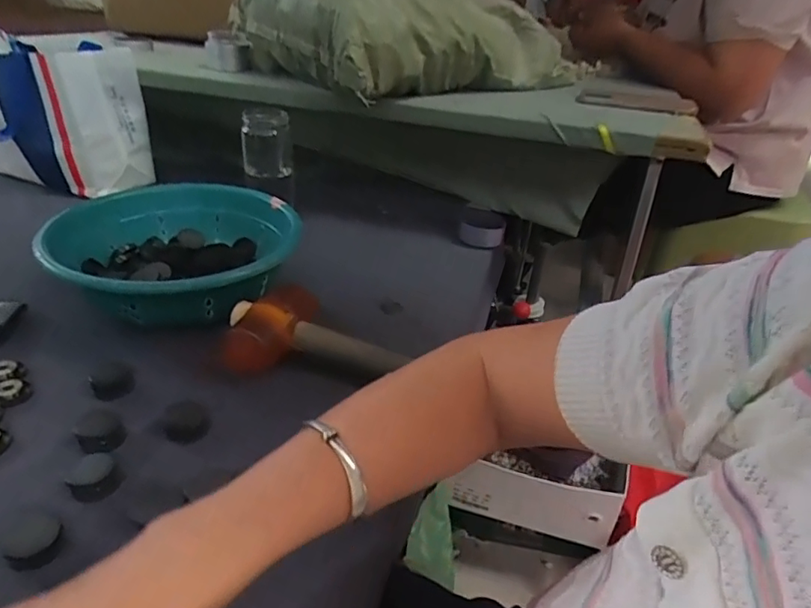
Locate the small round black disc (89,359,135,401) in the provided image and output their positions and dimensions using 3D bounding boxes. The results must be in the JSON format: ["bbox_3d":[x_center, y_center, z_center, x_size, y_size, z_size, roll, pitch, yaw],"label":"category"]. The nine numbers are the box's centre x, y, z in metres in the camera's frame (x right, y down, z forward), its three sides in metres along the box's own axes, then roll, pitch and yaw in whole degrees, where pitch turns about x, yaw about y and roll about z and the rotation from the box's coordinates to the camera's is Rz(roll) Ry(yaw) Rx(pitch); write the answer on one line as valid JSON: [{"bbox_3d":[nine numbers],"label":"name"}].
[{"bbox_3d":[-0.263,0.068,0.497,0.033,0.020,0.031,3,30,-2],"label":"small round black disc"}]

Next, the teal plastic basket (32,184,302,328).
[{"bbox_3d":[-0.252,-0.053,0.632,0.256,0.082,0.244,3,30,-2],"label":"teal plastic basket"}]

